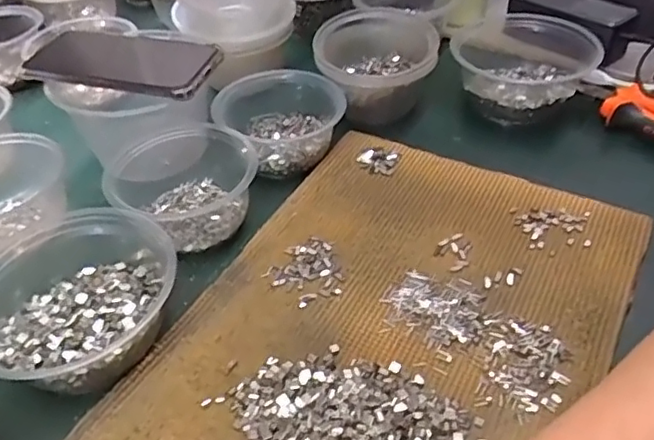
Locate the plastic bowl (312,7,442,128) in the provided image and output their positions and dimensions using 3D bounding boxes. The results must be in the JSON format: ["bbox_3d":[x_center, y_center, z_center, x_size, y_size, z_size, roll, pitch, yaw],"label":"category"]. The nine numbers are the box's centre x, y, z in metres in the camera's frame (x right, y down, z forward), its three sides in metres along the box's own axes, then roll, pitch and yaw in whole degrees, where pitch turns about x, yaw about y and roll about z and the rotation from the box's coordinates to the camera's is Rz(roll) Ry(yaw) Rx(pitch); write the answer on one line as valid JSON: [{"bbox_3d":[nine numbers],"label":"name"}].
[{"bbox_3d":[0.049,-0.152,0.582,0.110,0.064,0.109,5,44,7],"label":"plastic bowl"}]

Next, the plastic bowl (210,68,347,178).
[{"bbox_3d":[-0.046,-0.089,0.537,0.122,0.053,0.089,0,44,2],"label":"plastic bowl"}]

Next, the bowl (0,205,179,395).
[{"bbox_3d":[-0.173,0.055,0.395,0.126,0.048,0.134,6,44,8],"label":"bowl"}]

